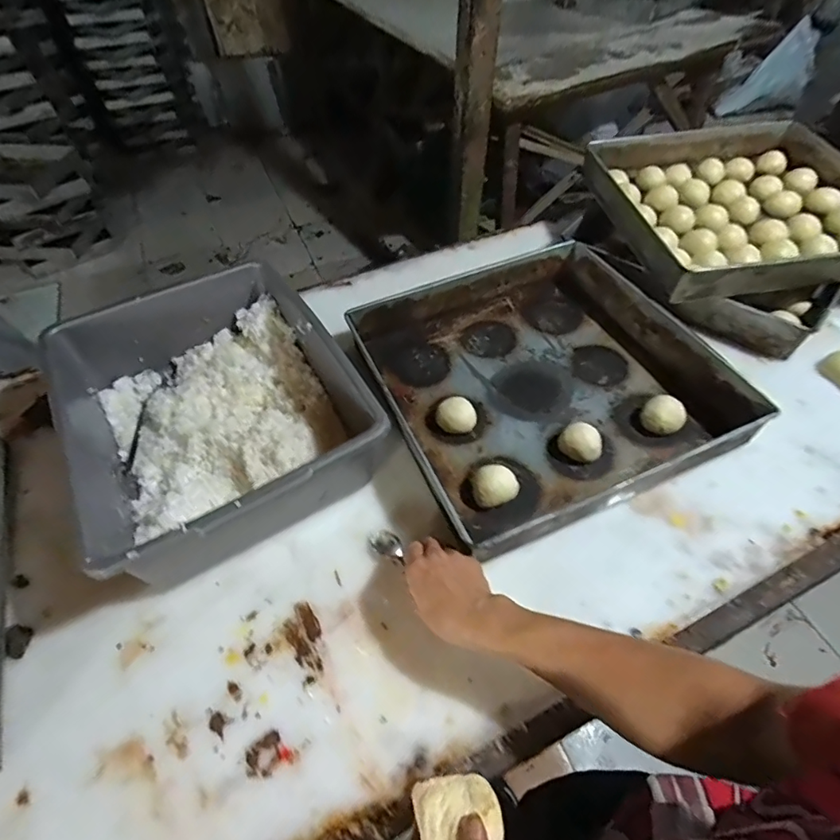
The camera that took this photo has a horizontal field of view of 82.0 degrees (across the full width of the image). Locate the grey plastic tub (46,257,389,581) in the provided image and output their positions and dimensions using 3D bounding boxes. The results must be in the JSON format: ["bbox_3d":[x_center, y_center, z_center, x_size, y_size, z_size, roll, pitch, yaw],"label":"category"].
[{"bbox_3d":[-0.251,-0.013,0.607,0.299,0.127,0.386,-26,55,-19],"label":"grey plastic tub"}]

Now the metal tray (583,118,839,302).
[{"bbox_3d":[0.537,-0.372,0.804,0.422,0.083,0.425,-6,51,-4],"label":"metal tray"}]

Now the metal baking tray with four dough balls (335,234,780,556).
[{"bbox_3d":[0.159,-0.062,0.675,0.416,0.080,0.417,-19,53,-14],"label":"metal baking tray with four dough balls"}]

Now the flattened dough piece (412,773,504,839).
[{"bbox_3d":[0.029,0.285,0.348,0.060,0.012,0.049,-5,35,-15],"label":"flattened dough piece"}]

